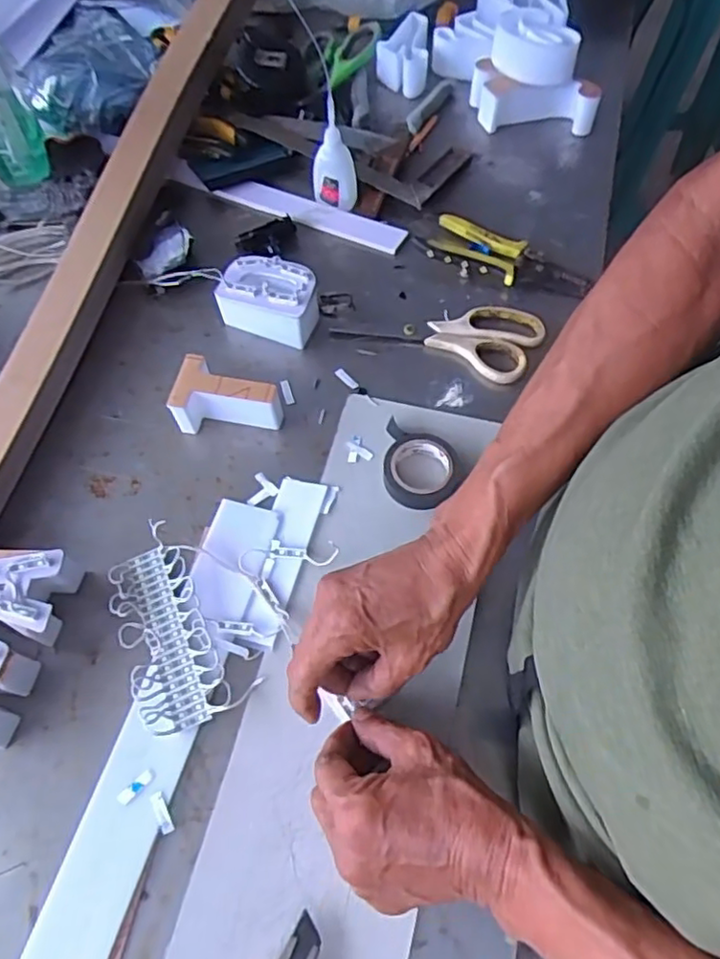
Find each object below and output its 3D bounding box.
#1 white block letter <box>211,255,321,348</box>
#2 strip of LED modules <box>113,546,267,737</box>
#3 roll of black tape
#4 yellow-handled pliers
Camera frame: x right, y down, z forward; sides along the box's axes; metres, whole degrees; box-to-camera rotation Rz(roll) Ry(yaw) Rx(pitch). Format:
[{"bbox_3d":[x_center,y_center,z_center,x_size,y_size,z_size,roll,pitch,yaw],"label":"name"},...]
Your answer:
[{"bbox_3d":[-0.077,-0.162,0.582,0.092,0.048,0.049,21,65,11],"label":"white block letter"},{"bbox_3d":[-0.138,0.110,0.462,0.064,0.012,0.132,-26,66,-12],"label":"strip of LED modules"},{"bbox_3d":[0.049,-0.014,0.512,0.058,0.022,0.078,5,63,3],"label":"roll of black tape"},{"bbox_3d":[0.144,-0.215,0.621,0.151,0.016,0.061,24,66,12],"label":"yellow-handled pliers"}]

